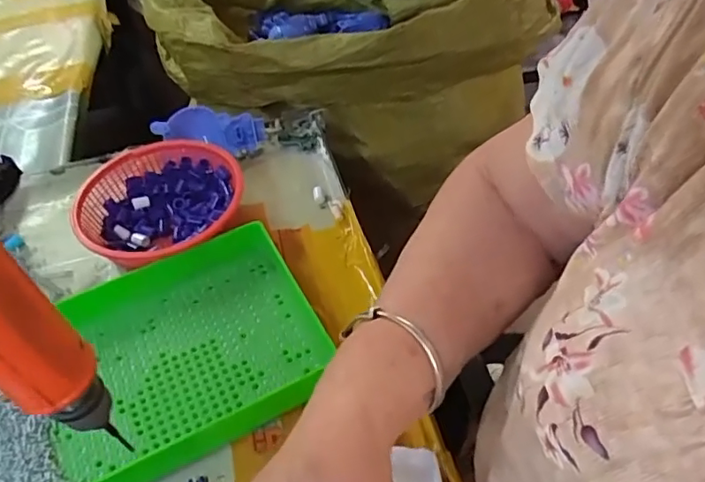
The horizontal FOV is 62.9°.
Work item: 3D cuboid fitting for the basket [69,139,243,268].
[{"bbox_3d":[-0.154,-0.029,0.488,0.127,0.041,0.137,-19,48,-11],"label":"basket"}]

